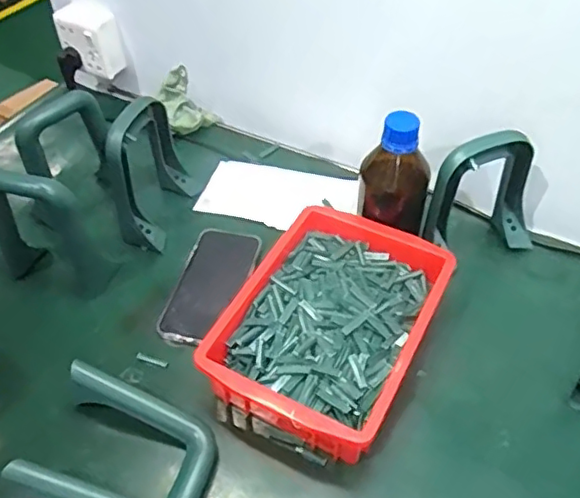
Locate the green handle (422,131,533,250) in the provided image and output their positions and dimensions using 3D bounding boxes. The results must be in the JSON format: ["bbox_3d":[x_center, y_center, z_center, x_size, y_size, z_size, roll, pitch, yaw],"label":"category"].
[{"bbox_3d":[0.218,-0.063,0.679,0.132,0.152,0.045,-8,47,-3],"label":"green handle"}]

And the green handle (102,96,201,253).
[{"bbox_3d":[-0.173,-0.099,0.731,0.056,0.154,0.130,13,49,17],"label":"green handle"}]

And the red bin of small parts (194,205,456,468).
[{"bbox_3d":[0.047,0.073,0.620,0.182,0.068,0.262,19,52,22],"label":"red bin of small parts"}]

